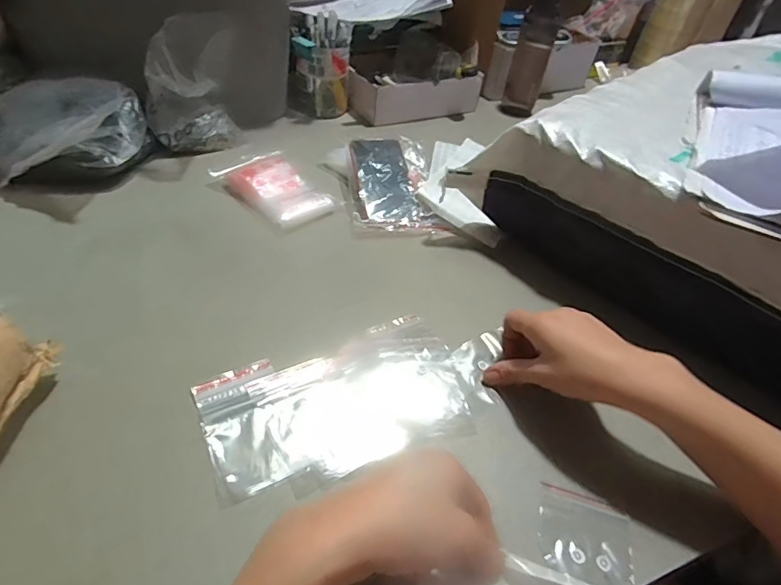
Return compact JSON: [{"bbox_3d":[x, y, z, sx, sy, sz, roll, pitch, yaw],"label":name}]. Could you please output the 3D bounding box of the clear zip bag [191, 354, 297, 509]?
[{"bbox_3d":[-0.118,0.107,0.380,0.067,0.004,0.117,-16,49,-23],"label":"clear zip bag"}]

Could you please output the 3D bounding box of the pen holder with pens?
[{"bbox_3d":[-0.118,-0.384,0.789,0.083,0.159,0.071,19,45,12],"label":"pen holder with pens"}]

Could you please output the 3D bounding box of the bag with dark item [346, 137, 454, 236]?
[{"bbox_3d":[-0.003,-0.154,0.642,0.137,0.055,0.179,-5,45,-13],"label":"bag with dark item"}]

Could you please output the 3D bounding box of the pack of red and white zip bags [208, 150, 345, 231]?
[{"bbox_3d":[-0.153,-0.143,0.624,0.153,0.032,0.097,34,50,25],"label":"pack of red and white zip bags"}]

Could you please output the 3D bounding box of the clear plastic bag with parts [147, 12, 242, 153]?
[{"bbox_3d":[-0.270,-0.274,0.632,0.124,0.173,0.089,-10,46,-18],"label":"clear plastic bag with parts"}]

